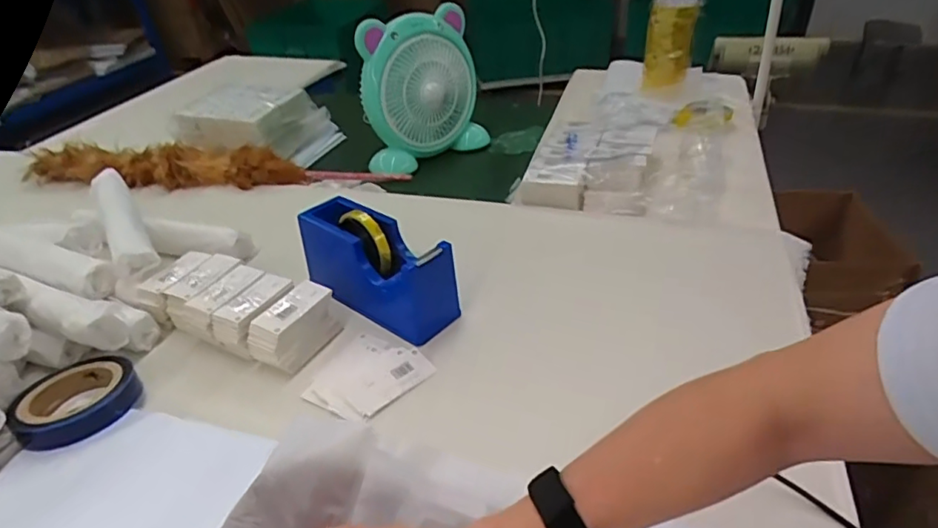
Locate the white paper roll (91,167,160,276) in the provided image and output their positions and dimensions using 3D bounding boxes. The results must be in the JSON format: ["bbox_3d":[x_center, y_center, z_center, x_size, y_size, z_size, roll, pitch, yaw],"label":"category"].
[{"bbox_3d":[-0.485,-0.065,0.796,0.048,0.043,0.294,-23,39,-26],"label":"white paper roll"}]

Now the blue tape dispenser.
[{"bbox_3d":[-0.113,0.000,0.688,0.204,0.116,0.066,20,41,31],"label":"blue tape dispenser"}]

